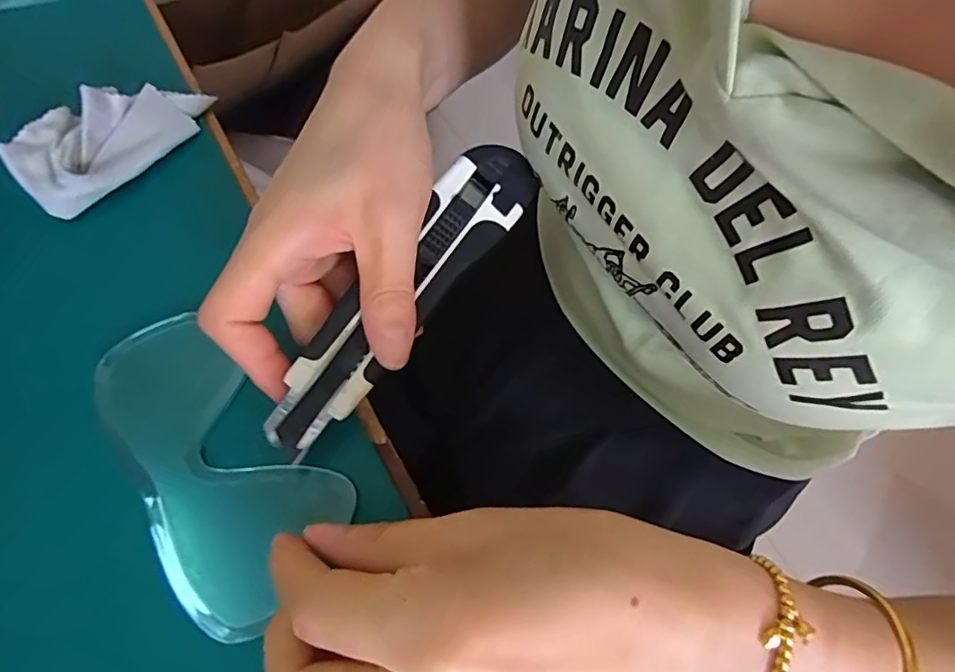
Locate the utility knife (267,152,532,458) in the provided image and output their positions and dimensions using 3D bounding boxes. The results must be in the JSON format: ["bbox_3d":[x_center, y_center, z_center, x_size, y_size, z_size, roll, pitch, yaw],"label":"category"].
[{"bbox_3d":[-0.029,-0.022,0.227,0.030,0.018,0.160,33,73,14],"label":"utility knife"}]

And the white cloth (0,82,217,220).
[{"bbox_3d":[-0.195,-0.110,0.282,0.051,0.025,0.103,25,61,10],"label":"white cloth"}]

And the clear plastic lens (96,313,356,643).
[{"bbox_3d":[-0.105,0.046,0.217,0.064,0.008,0.130,-32,70,-20],"label":"clear plastic lens"}]

